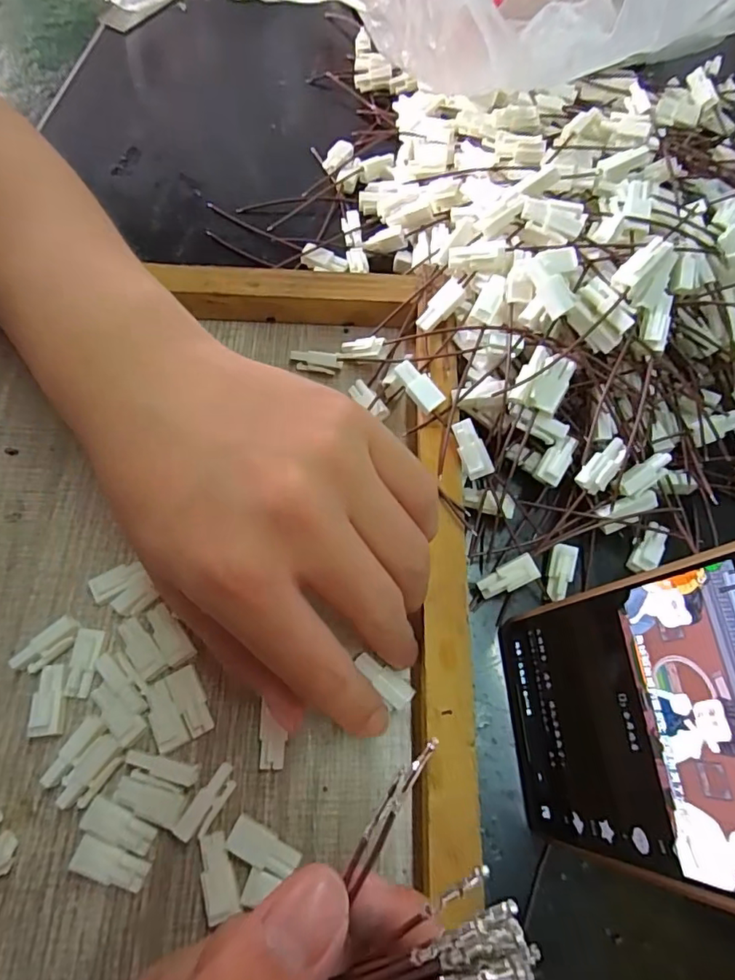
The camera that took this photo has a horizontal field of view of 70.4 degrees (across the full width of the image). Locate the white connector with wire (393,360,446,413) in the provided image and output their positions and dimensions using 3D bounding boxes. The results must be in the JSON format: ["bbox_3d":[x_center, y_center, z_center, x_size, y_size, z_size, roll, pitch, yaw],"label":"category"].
[{"bbox_3d":[0.023,-0.046,0.231,0.009,0.005,0.026,-42,84,-17],"label":"white connector with wire"}]

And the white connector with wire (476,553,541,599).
[{"bbox_3d":[0.059,0.037,0.218,0.025,0.006,0.011,-29,67,10],"label":"white connector with wire"}]

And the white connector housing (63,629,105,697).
[{"bbox_3d":[-0.109,0.067,0.201,0.010,0.005,0.025,8,79,4],"label":"white connector housing"}]

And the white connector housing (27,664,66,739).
[{"bbox_3d":[-0.120,0.079,0.197,0.009,0.008,0.025,-3,67,-4],"label":"white connector housing"}]

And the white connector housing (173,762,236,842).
[{"bbox_3d":[-0.056,0.112,0.186,0.010,0.008,0.026,32,69,11],"label":"white connector housing"}]

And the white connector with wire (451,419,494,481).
[{"bbox_3d":[0.044,-0.017,0.223,0.011,0.007,0.025,-22,86,-9],"label":"white connector with wire"}]

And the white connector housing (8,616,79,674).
[{"bbox_3d":[-0.124,0.061,0.204,0.025,0.011,0.009,-37,73,-17],"label":"white connector housing"}]

